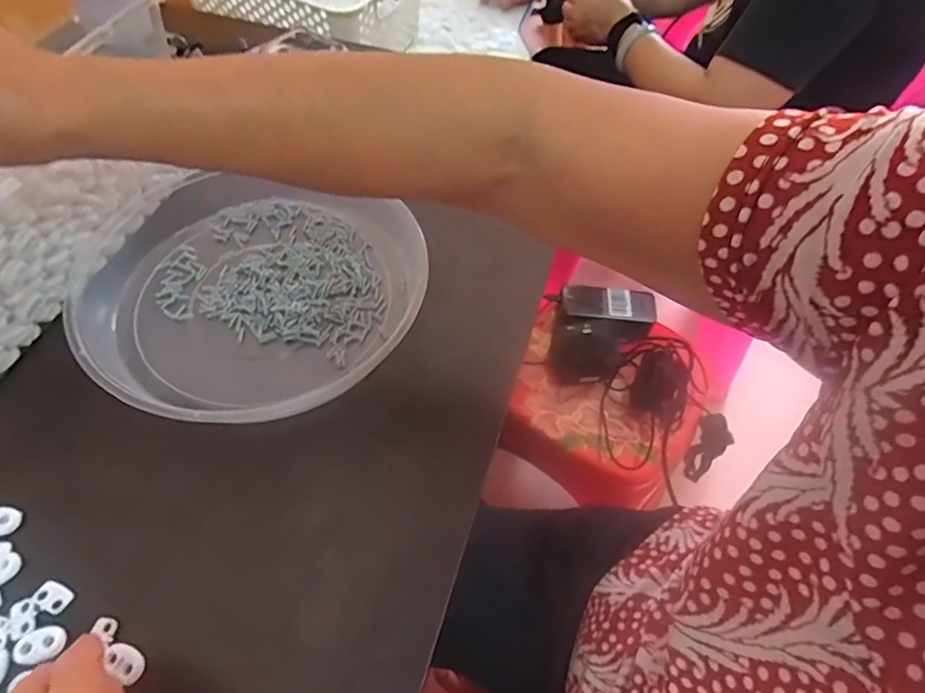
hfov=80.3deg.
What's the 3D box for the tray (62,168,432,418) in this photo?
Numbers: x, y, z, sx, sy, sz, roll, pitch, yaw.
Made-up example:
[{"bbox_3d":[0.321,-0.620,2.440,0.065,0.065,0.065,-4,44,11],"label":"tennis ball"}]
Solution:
[{"bbox_3d":[-0.152,-0.049,0.392,0.242,0.031,0.222,1,55,-2],"label":"tray"}]

